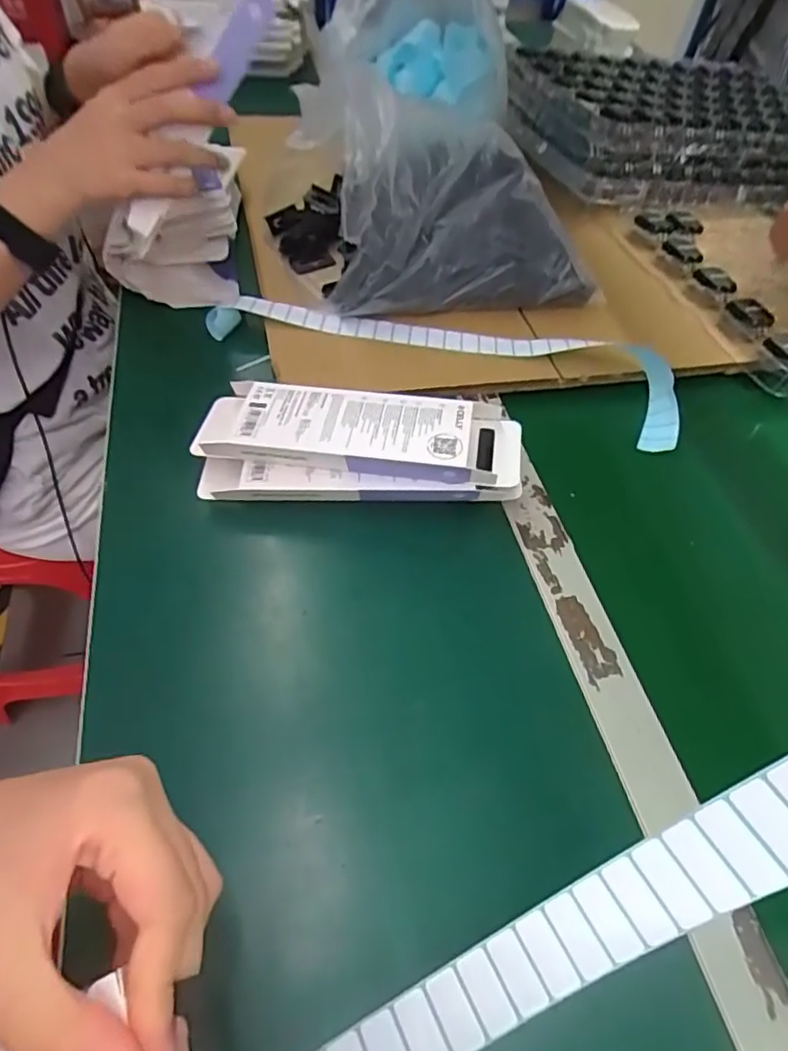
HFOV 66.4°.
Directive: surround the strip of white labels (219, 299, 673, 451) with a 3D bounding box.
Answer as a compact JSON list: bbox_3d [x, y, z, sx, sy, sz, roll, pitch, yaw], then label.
[{"bbox_3d":[0.058,-0.182,0.579,0.434,0.033,0.100,17,52,8],"label":"strip of white labels"}]

